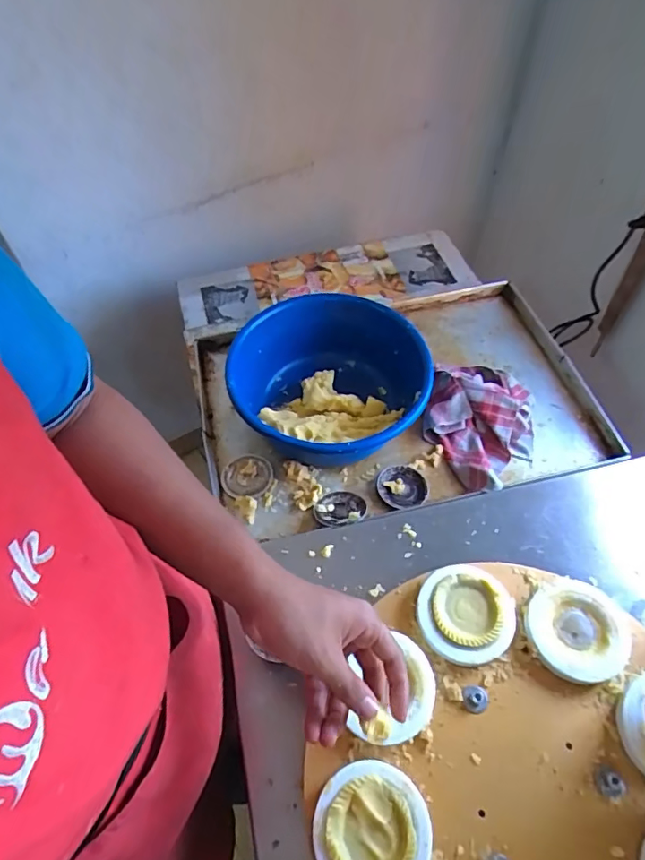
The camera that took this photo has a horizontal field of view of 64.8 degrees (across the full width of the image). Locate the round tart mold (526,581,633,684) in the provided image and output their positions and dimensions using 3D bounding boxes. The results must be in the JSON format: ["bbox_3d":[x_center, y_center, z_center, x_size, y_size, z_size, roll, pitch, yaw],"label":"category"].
[{"bbox_3d":[0.268,0.209,0.530,0.103,0.014,0.099,-1,55,2],"label":"round tart mold"}]

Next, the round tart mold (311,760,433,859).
[{"bbox_3d":[0.042,0.347,0.440,0.095,0.024,0.098,-1,55,2],"label":"round tart mold"}]

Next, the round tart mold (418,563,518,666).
[{"bbox_3d":[0.152,0.192,0.538,0.096,0.018,0.098,-1,55,2],"label":"round tart mold"}]

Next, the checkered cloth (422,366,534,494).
[{"bbox_3d":[0.249,-0.013,0.799,0.167,0.054,0.250,11,57,10],"label":"checkered cloth"}]

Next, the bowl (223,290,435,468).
[{"bbox_3d":[0.012,-0.063,0.790,0.284,0.121,0.274,-1,55,2],"label":"bowl"}]

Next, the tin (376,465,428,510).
[{"bbox_3d":[0.120,0.086,0.756,0.074,0.012,0.068,-1,55,2],"label":"tin"}]

